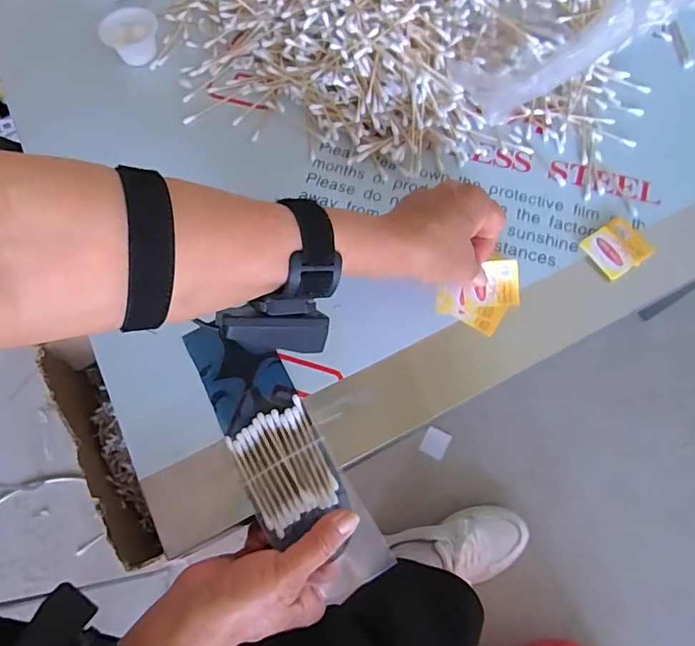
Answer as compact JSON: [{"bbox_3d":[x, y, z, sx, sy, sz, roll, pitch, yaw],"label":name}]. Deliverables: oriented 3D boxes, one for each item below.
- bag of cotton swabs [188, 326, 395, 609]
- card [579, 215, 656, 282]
[{"bbox_3d":[-0.051,0.089,0.361,0.066,0.011,0.215,-33,70,-13],"label":"bag of cotton swabs"},{"bbox_3d":[0.222,-0.062,0.412,0.047,0.004,0.042,-30,70,-8],"label":"card"}]

